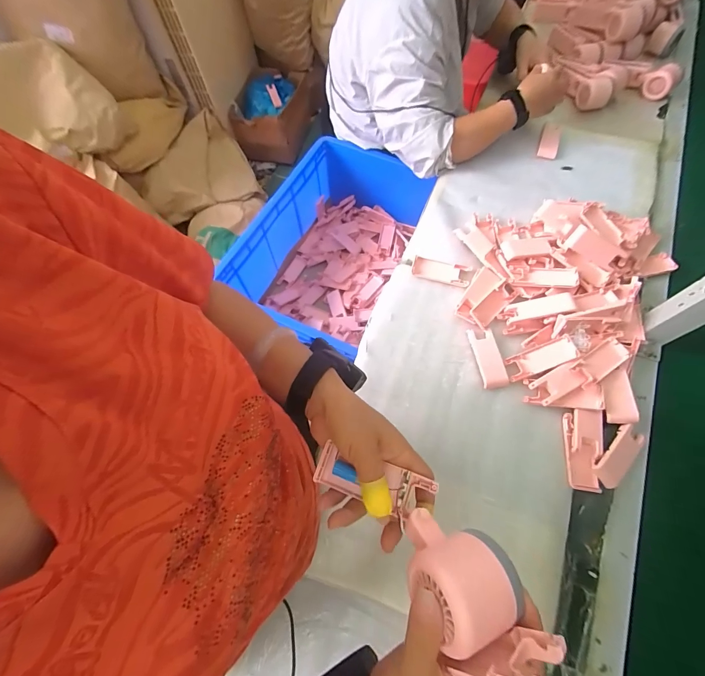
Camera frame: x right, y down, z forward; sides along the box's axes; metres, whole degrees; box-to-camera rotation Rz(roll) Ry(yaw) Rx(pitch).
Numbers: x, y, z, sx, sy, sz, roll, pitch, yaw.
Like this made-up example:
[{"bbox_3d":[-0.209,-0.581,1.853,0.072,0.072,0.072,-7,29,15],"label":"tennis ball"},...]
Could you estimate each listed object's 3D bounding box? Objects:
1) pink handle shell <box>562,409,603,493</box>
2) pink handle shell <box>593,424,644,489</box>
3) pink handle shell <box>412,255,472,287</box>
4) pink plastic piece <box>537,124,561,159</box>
[{"bbox_3d":[0.334,0.160,0.498,0.050,0.019,0.113,13,68,7],"label":"pink handle shell"},{"bbox_3d":[0.381,0.166,0.489,0.099,0.015,0.041,-43,89,-17],"label":"pink handle shell"},{"bbox_3d":[0.162,-0.121,0.627,0.101,0.013,0.039,16,68,8],"label":"pink handle shell"},{"bbox_3d":[0.439,-0.441,0.763,0.038,0.011,0.100,17,68,8],"label":"pink plastic piece"}]

